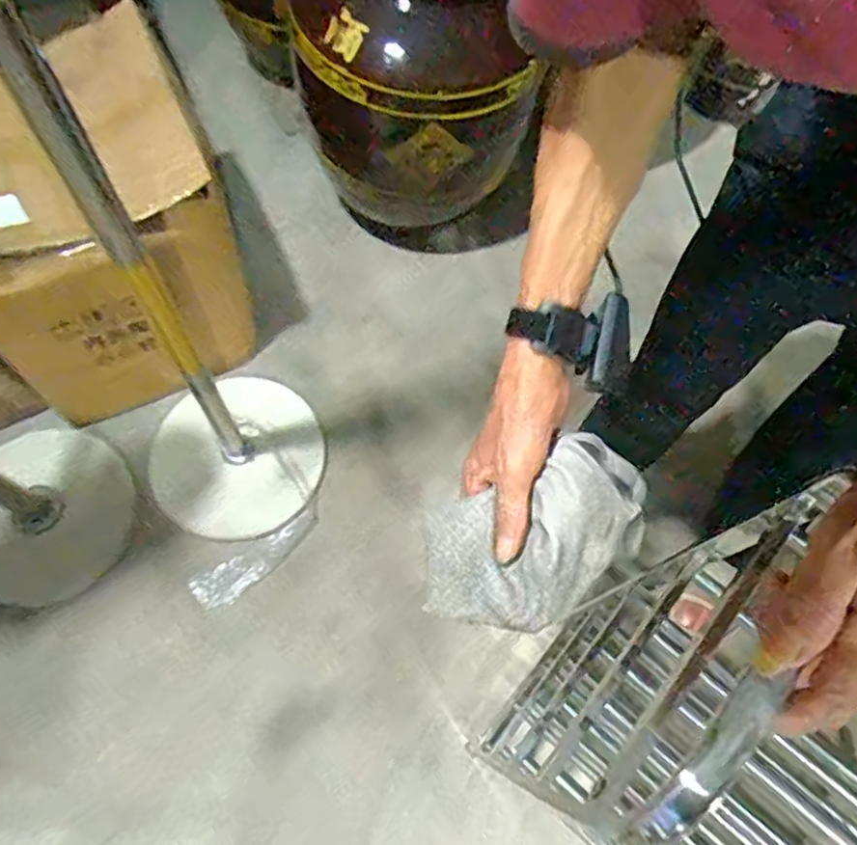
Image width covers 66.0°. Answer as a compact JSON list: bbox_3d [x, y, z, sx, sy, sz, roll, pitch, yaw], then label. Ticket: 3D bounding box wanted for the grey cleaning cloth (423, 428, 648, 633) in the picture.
[{"bbox_3d":[0.074,0.076,0.451,0.160,0.058,0.103,-25,71,-10],"label":"grey cleaning cloth"}]

